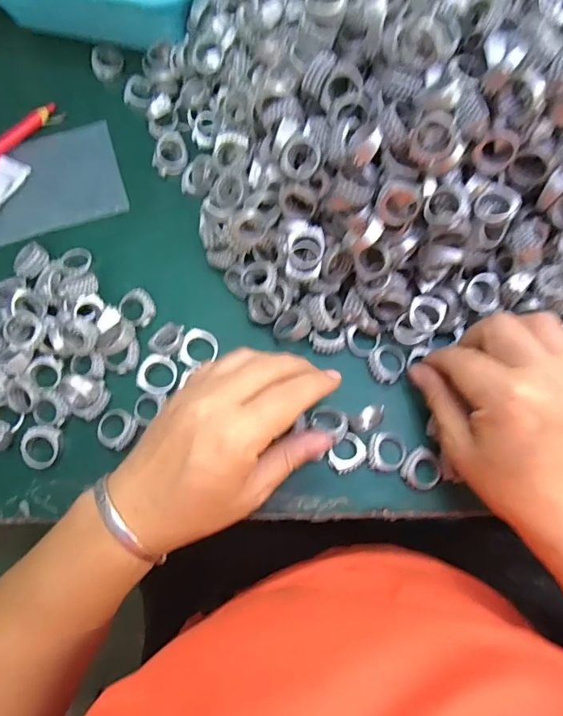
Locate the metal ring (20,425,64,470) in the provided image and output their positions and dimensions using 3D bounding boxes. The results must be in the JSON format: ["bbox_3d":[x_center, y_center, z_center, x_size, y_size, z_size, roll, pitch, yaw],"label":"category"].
[{"bbox_3d":[-0.154,0.056,0.290,0.023,0.007,0.027,12,76,3],"label":"metal ring"}]

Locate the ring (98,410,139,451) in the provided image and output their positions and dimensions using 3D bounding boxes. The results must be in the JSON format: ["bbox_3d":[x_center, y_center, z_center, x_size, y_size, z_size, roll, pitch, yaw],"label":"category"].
[{"bbox_3d":[-0.107,0.045,0.295,0.027,0.010,0.023,28,78,7],"label":"ring"}]

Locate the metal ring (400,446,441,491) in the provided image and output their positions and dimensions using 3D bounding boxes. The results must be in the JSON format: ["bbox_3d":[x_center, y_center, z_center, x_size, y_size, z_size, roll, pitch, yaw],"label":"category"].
[{"bbox_3d":[0.089,0.071,0.290,0.023,0.010,0.025,0,76,0],"label":"metal ring"}]

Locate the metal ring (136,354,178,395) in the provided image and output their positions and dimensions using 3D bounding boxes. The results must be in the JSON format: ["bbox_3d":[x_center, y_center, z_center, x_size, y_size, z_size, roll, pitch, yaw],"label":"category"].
[{"bbox_3d":[-0.082,0.010,0.301,0.024,0.005,0.026,0,76,0],"label":"metal ring"}]

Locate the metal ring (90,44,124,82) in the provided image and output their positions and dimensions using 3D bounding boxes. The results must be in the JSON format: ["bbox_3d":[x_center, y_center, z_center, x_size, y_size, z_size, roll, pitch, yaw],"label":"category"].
[{"bbox_3d":[-0.136,-0.231,0.358,0.022,0.008,0.027,-5,76,-1],"label":"metal ring"}]

